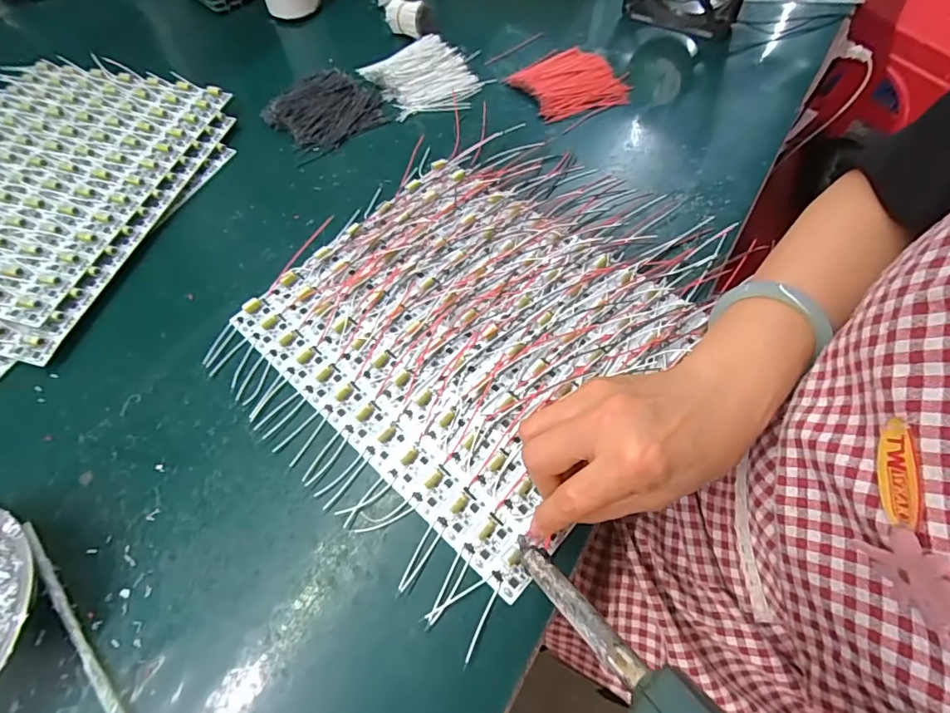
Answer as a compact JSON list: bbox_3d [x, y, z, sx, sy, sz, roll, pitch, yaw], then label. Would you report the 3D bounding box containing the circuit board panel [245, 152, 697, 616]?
[{"bbox_3d":[-0.007,-0.030,0.361,0.273,0.010,0.241,39,70,21],"label":"circuit board panel"}]

